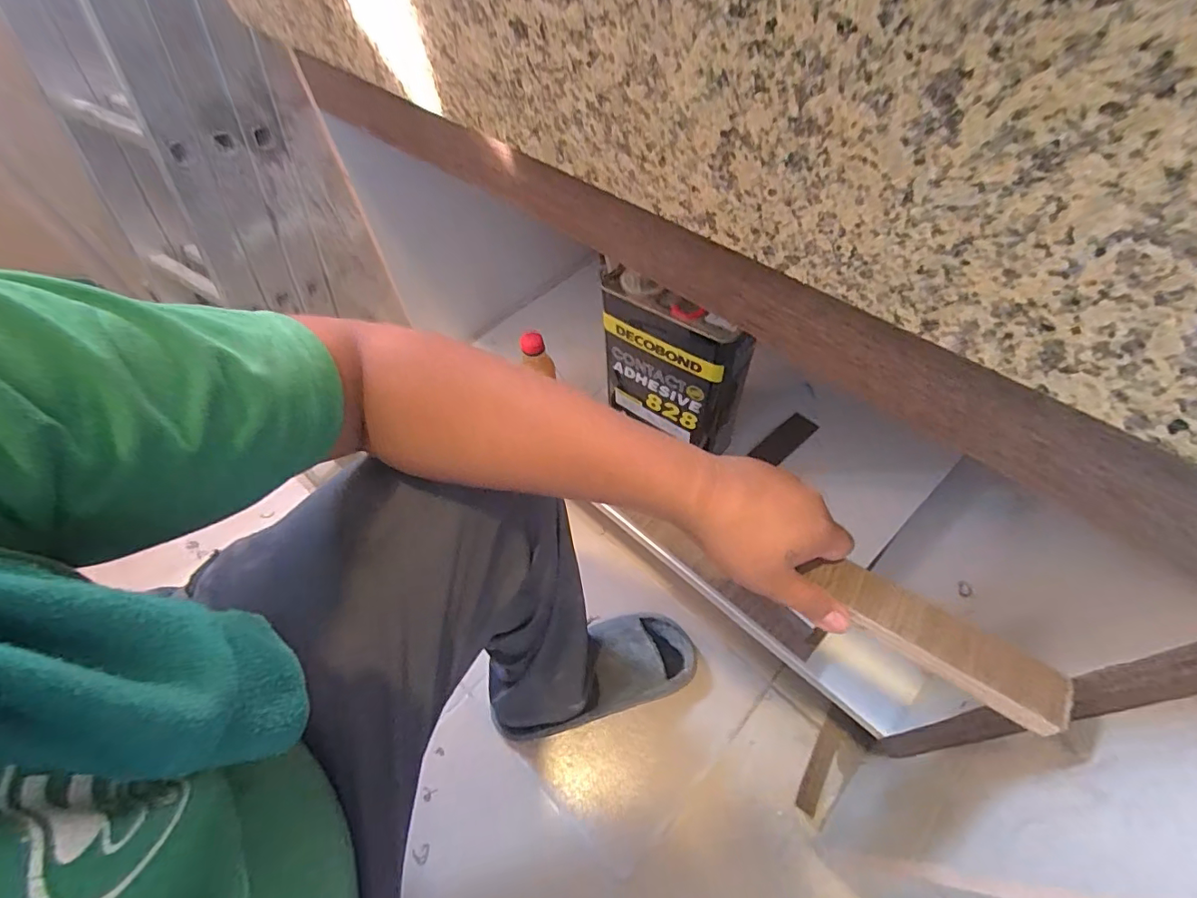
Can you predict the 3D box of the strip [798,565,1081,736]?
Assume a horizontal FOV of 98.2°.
[{"bbox_3d":[0.216,0.122,0.338,0.152,0.018,0.039,31,62,21],"label":"strip"}]

